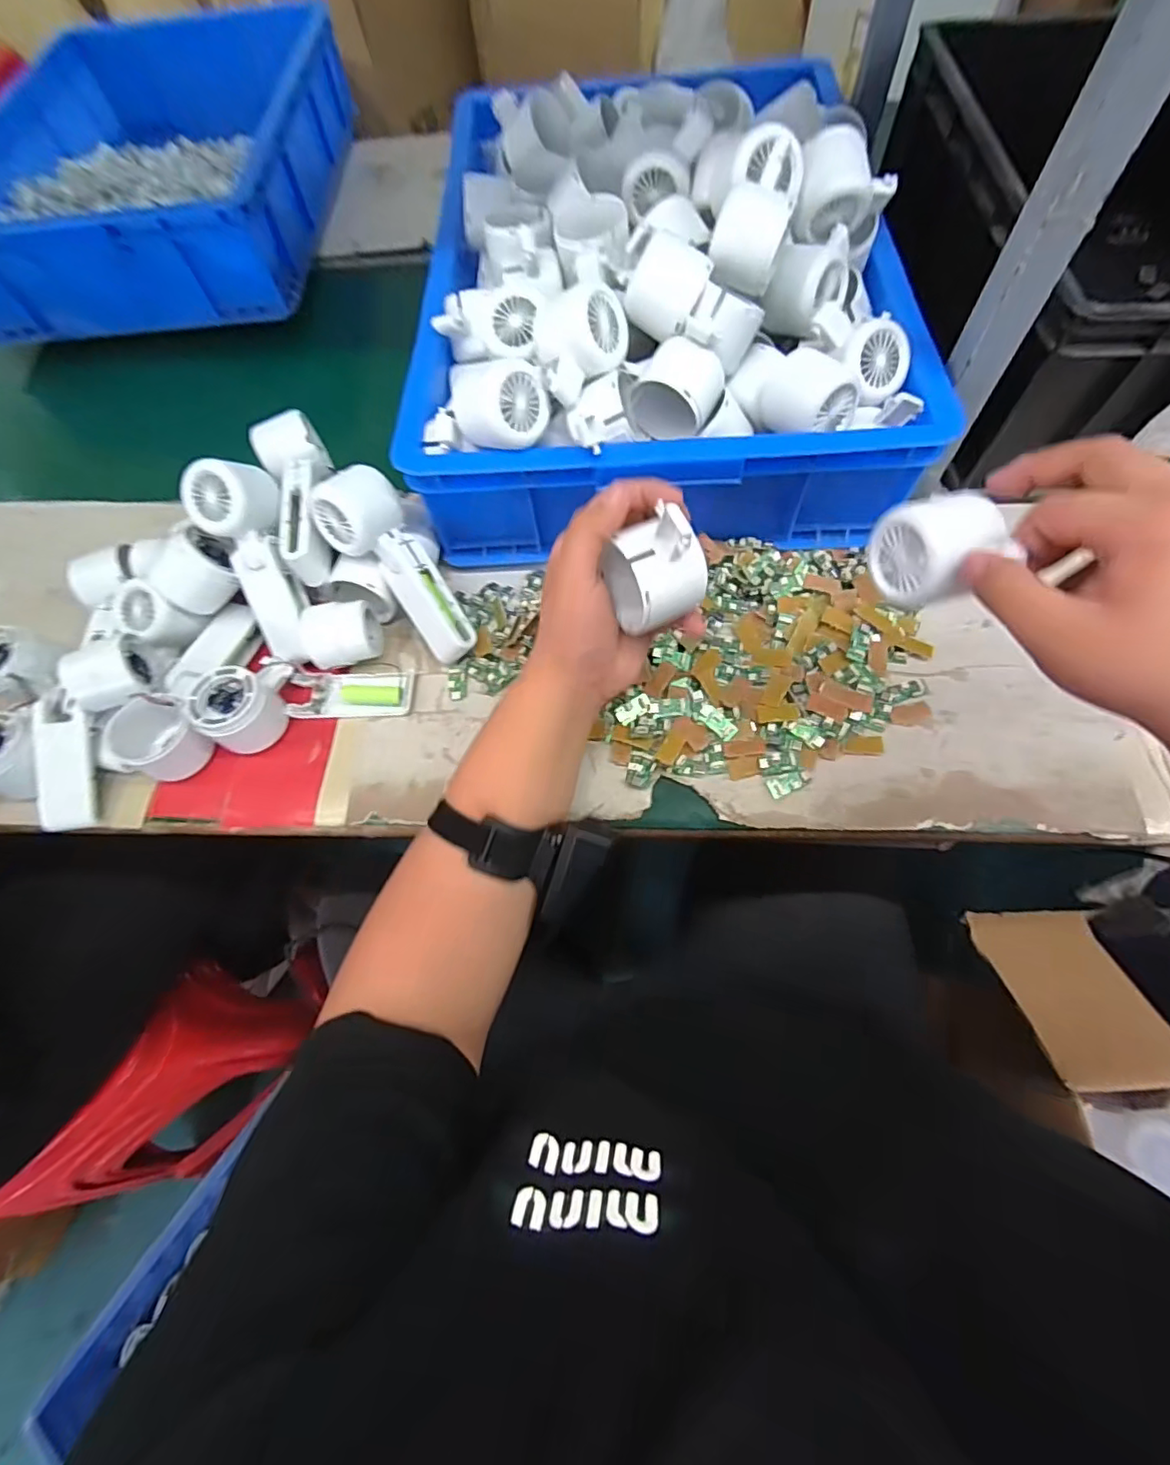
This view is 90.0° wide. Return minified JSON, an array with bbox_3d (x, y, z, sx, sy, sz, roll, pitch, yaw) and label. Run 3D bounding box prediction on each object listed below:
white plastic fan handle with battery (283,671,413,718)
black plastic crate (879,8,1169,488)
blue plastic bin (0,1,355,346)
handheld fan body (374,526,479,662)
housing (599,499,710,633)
[{"bbox_3d":[-0.198,-0.032,0.497,0.104,0.016,0.038,-2,66,2],"label":"white plastic fan handle with battery"},{"bbox_3d":[0.511,-0.449,0.553,0.410,0.188,0.480,0,66,3],"label":"black plastic crate"},{"bbox_3d":[-0.558,-0.776,0.786,0.417,0.115,0.594,-6,66,1],"label":"blue plastic bin"},{"bbox_3d":[-0.132,-0.112,0.488,0.040,0.027,0.110,-33,100,-11],"label":"handheld fan body"},{"bbox_3d":[0.042,-0.099,0.343,0.047,0.078,0.059,-22,67,-7],"label":"housing"}]

